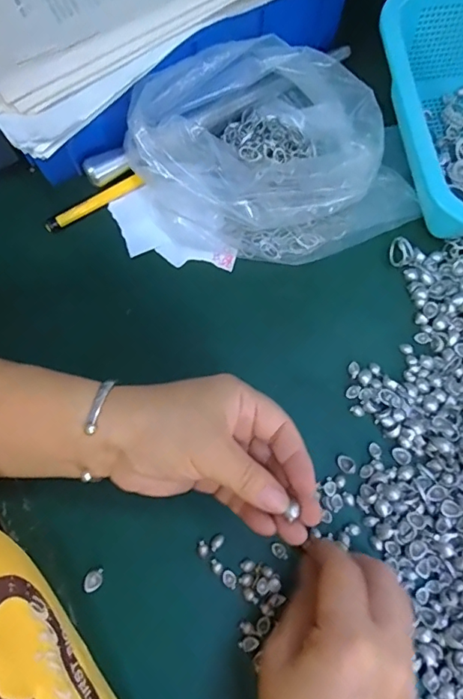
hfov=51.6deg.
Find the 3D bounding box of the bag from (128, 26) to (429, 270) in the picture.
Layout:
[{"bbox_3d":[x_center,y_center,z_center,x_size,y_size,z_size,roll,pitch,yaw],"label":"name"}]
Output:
[{"bbox_3d":[0.033,-0.129,0.337,0.164,0.077,0.157,-39,78,-10],"label":"bag"}]

